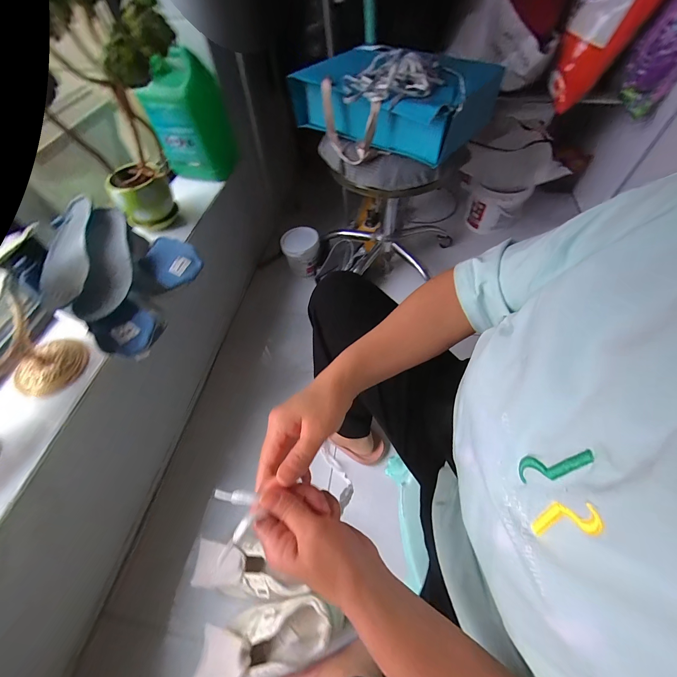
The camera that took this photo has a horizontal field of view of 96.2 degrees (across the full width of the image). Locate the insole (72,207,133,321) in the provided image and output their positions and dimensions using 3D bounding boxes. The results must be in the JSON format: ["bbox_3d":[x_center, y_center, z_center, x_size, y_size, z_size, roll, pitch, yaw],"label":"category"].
[{"bbox_3d":[-0.413,-0.141,0.546,0.070,0.020,0.244,4,62,-33],"label":"insole"}]

